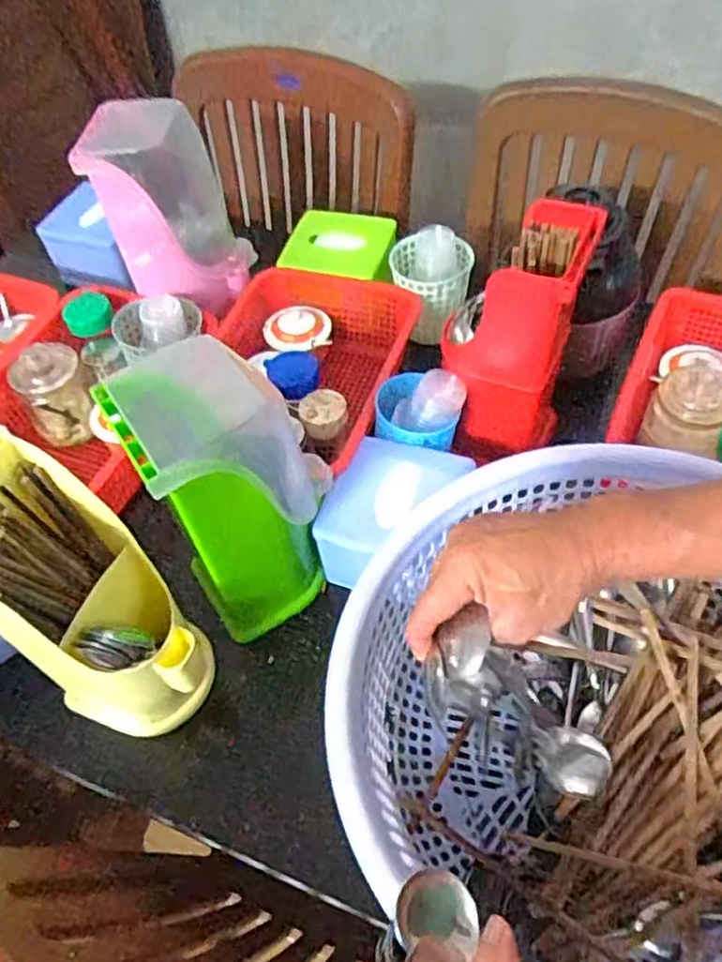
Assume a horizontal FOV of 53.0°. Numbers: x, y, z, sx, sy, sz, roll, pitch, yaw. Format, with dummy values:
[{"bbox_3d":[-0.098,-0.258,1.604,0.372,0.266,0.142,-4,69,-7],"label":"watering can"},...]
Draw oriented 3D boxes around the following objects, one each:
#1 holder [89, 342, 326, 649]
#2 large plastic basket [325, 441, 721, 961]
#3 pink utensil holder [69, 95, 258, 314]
[{"bbox_3d":[-0.103,0.012,0.654,0.151,0.276,0.123,-29,58,-16],"label":"holder"},{"bbox_3d":[0.201,0.177,0.579,0.375,0.158,0.411,-2,55,2],"label":"large plastic basket"},{"bbox_3d":[-0.227,-0.328,0.861,0.162,0.193,0.111,-13,55,-6],"label":"pink utensil holder"}]

